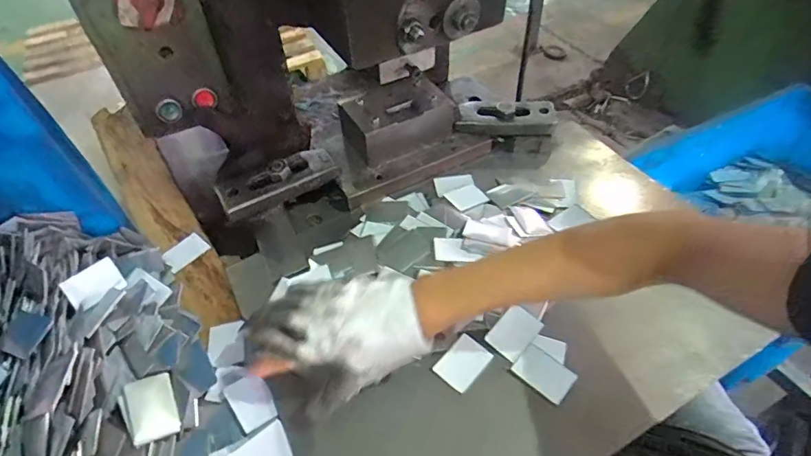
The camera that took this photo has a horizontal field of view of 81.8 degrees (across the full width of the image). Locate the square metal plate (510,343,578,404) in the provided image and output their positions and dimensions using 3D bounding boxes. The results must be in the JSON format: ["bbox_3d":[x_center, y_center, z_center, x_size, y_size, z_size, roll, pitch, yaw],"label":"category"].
[{"bbox_3d":[0.123,0.128,0.414,0.048,0.004,0.034,33,59,27],"label":"square metal plate"}]

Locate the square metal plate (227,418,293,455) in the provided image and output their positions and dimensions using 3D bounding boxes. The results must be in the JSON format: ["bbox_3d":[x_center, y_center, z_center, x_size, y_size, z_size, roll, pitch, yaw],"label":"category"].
[{"bbox_3d":[-0.117,0.185,0.383,0.045,0.004,0.034,-32,62,-28],"label":"square metal plate"}]

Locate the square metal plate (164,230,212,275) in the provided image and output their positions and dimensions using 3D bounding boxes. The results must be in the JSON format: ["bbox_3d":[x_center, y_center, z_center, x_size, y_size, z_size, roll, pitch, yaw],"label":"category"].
[{"bbox_3d":[-0.249,0.027,0.530,0.034,0.006,0.046,32,58,26],"label":"square metal plate"}]

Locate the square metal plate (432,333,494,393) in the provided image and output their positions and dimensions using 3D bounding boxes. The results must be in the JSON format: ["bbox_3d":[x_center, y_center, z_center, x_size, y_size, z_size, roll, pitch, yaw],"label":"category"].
[{"bbox_3d":[0.052,0.121,0.424,0.035,0.004,0.047,34,59,27],"label":"square metal plate"}]

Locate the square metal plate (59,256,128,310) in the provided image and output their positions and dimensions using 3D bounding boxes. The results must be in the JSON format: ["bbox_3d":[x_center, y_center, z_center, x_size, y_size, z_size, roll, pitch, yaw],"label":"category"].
[{"bbox_3d":[-0.299,0.054,0.450,0.047,0.004,0.036,-37,80,-27],"label":"square metal plate"}]

